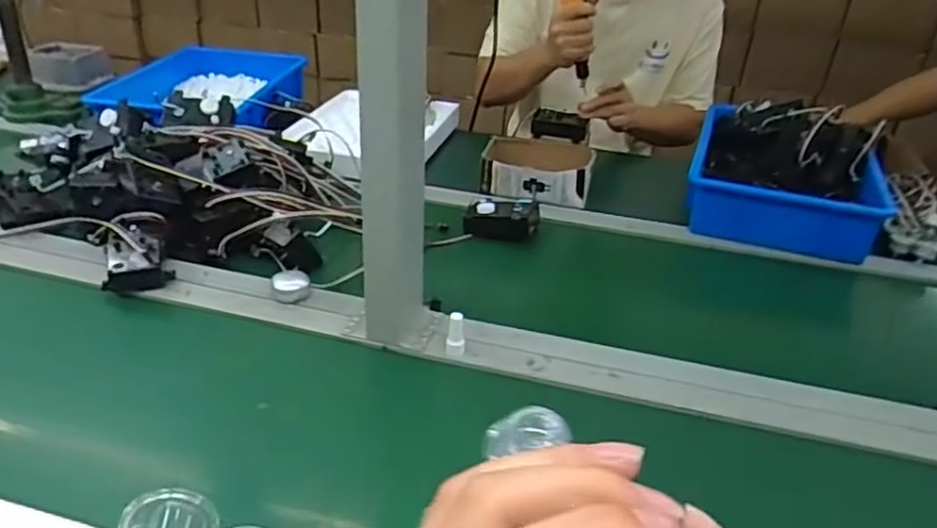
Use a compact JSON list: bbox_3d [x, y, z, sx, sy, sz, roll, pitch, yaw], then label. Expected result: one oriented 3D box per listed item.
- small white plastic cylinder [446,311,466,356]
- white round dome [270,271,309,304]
[{"bbox_3d":[-0.014,0.077,0.780,0.020,0.053,0.014,3,31,-1],"label":"small white plastic cylinder"},{"bbox_3d":[-0.214,0.028,0.849,0.044,0.024,0.037,-4,32,-12],"label":"white round dome"}]

